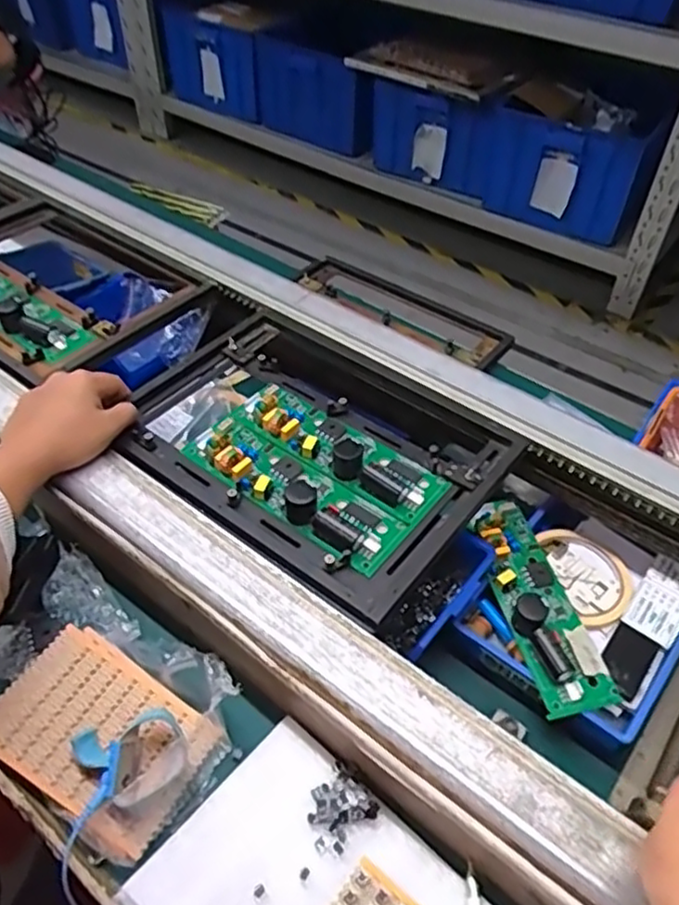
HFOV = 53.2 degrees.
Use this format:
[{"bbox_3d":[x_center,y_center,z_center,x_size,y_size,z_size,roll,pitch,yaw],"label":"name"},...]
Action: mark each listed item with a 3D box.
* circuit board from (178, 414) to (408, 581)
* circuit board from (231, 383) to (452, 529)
[{"bbox_3d":[-0.035,0.022,0.514,0.181,0.027,0.057,31,53,25],"label":"circuit board"},{"bbox_3d":[-0.003,-0.007,0.547,0.182,0.035,0.054,31,53,25],"label":"circuit board"}]

